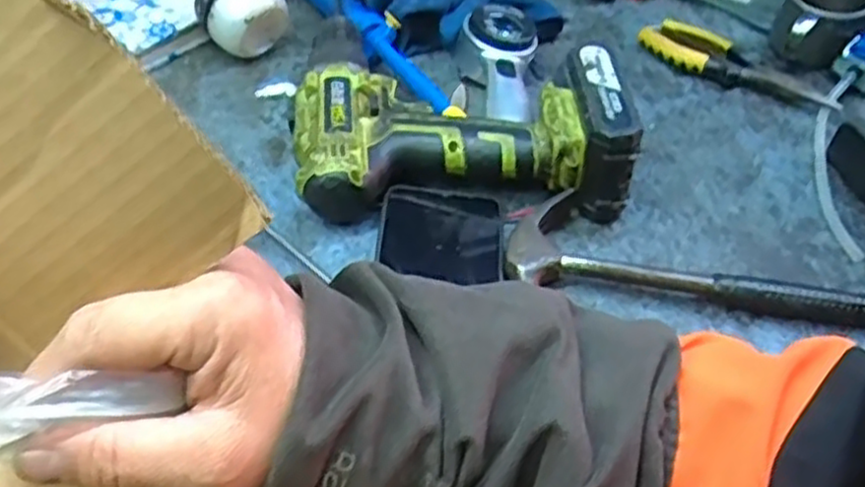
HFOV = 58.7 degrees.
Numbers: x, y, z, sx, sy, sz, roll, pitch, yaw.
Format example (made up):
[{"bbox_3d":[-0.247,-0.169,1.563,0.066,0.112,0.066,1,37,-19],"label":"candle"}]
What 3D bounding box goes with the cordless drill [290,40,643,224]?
[{"bbox_3d":[0.016,-0.074,0.510,0.210,0.076,0.115,-2,47,-6],"label":"cordless drill"}]

